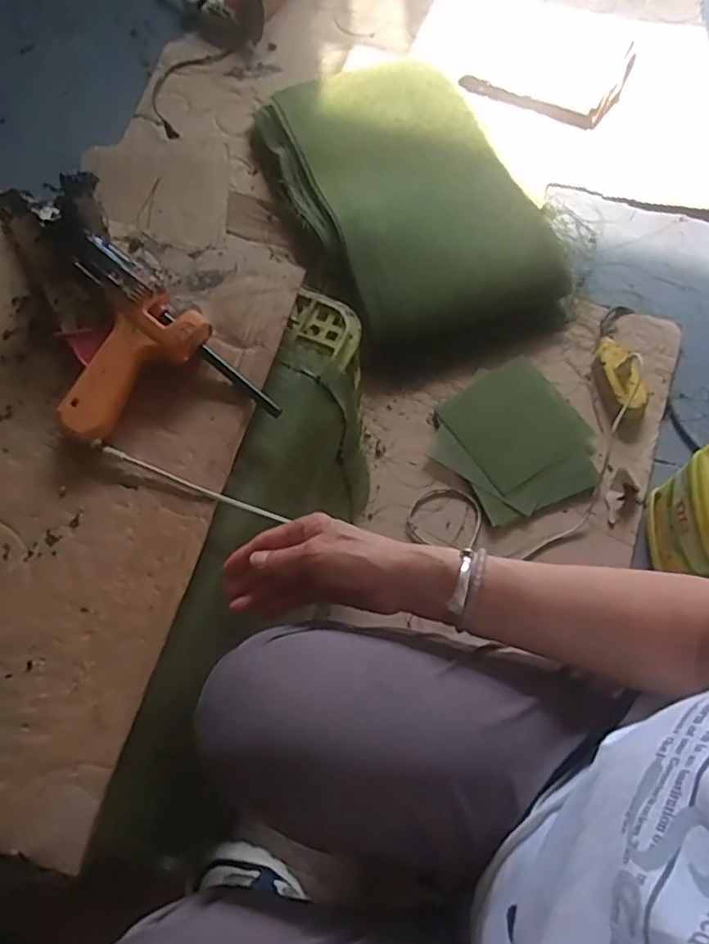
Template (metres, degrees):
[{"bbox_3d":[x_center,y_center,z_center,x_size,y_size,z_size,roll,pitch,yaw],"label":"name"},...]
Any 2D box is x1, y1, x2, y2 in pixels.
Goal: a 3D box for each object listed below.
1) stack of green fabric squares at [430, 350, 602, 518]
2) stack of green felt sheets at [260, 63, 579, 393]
[{"bbox_3d":[0.241,-0.046,0.950,0.216,0.016,0.214,-34,73,-17],"label":"stack of green fabric squares"},{"bbox_3d":[0.084,-0.466,1.071,0.368,0.115,0.594,-22,68,-10],"label":"stack of green felt sheets"}]

